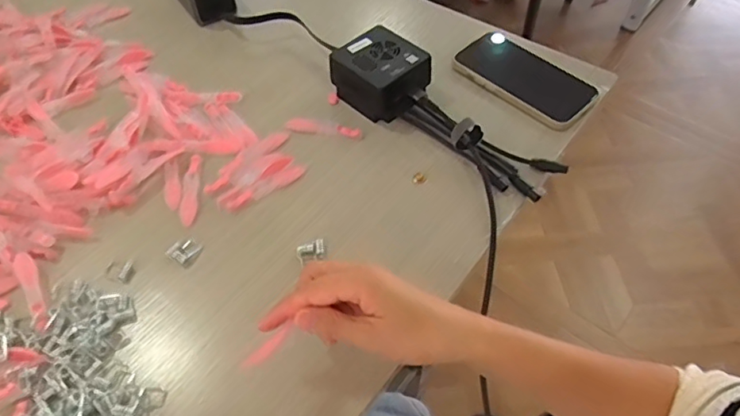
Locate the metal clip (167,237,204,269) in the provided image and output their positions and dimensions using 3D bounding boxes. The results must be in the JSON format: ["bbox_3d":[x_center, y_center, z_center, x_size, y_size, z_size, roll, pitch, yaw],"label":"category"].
[{"bbox_3d":[-0.153,0.036,0.439,0.023,0.007,0.023,29,59,20],"label":"metal clip"}]

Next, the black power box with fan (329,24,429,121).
[{"bbox_3d":[0.012,-0.135,0.532,0.070,0.051,0.084,-38,61,-24],"label":"black power box with fan"}]

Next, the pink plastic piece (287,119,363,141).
[{"bbox_3d":[-0.046,-0.079,0.523,0.077,0.009,0.015,11,54,9],"label":"pink plastic piece"}]

